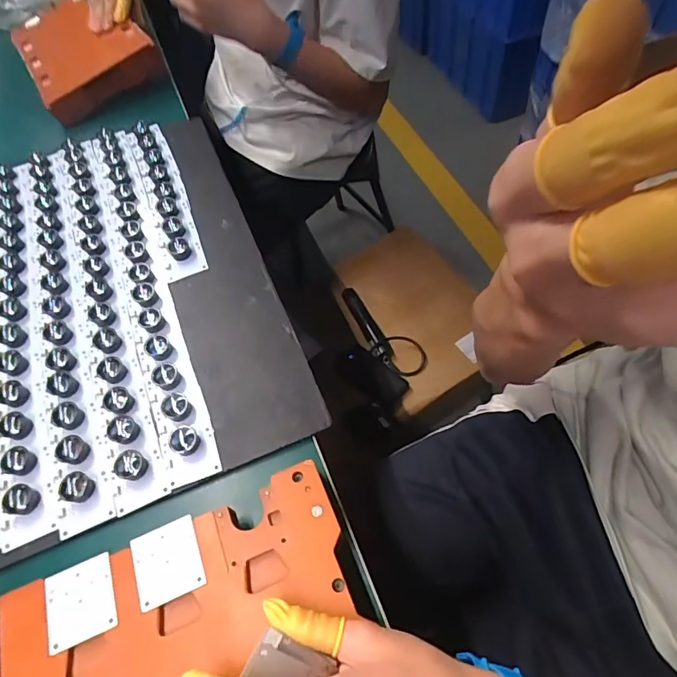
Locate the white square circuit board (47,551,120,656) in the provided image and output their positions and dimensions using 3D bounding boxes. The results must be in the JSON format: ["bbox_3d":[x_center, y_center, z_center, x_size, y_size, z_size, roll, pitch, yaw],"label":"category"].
[{"bbox_3d":[-0.172,0.174,0.307,0.044,0.004,0.047,-21,60,-8],"label":"white square circuit board"}]

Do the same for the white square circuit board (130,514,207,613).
[{"bbox_3d":[-0.117,0.151,0.316,0.044,0.004,0.047,-22,60,-8],"label":"white square circuit board"}]

